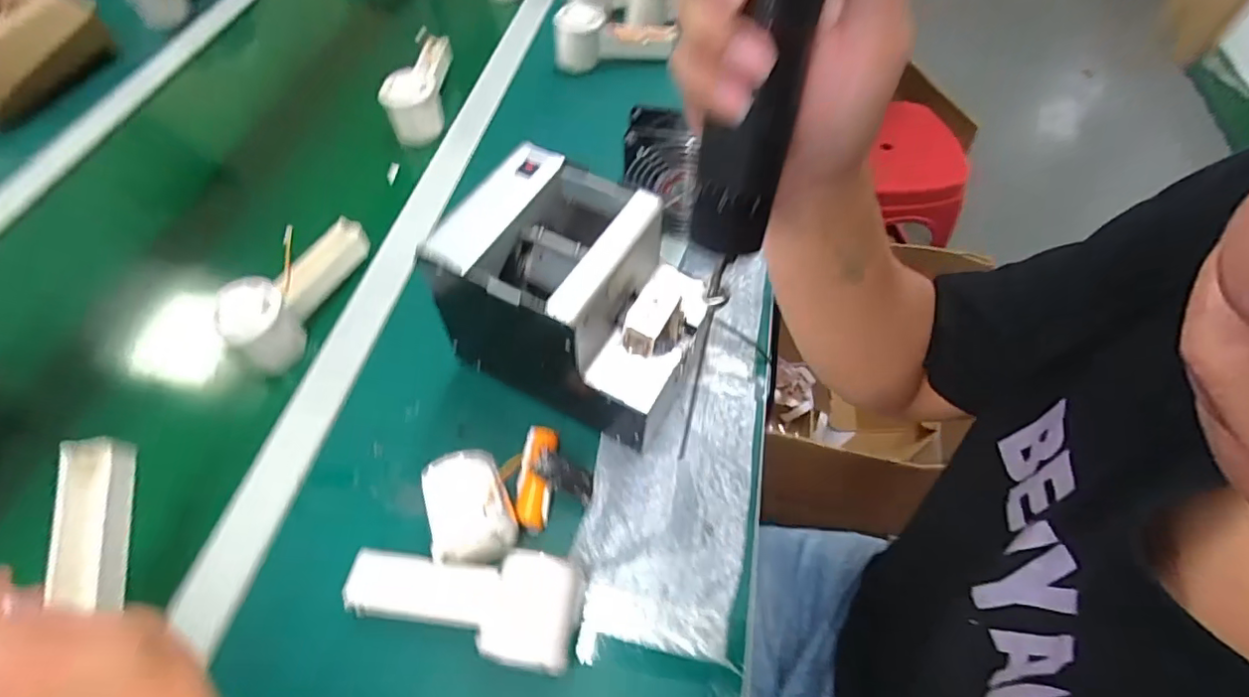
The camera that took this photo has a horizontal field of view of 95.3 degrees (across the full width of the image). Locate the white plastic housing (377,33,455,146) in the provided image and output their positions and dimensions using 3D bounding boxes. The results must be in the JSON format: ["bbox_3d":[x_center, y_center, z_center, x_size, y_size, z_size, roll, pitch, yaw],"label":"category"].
[{"bbox_3d":[-0.246,-0.317,0.690,0.069,0.069,0.142,-6,57,-3],"label":"white plastic housing"}]

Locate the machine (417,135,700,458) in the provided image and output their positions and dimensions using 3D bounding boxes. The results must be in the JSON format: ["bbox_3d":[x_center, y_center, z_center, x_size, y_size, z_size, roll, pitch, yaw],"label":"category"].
[{"bbox_3d":[-0.034,-0.035,0.446,0.175,0.153,0.125,25,61,16],"label":"machine"}]

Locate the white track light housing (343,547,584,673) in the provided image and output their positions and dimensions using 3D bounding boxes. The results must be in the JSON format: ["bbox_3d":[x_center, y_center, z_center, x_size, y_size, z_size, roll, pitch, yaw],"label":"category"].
[{"bbox_3d":[-0.105,0.165,0.382,0.155,0.055,0.062,11,58,8],"label":"white track light housing"}]

